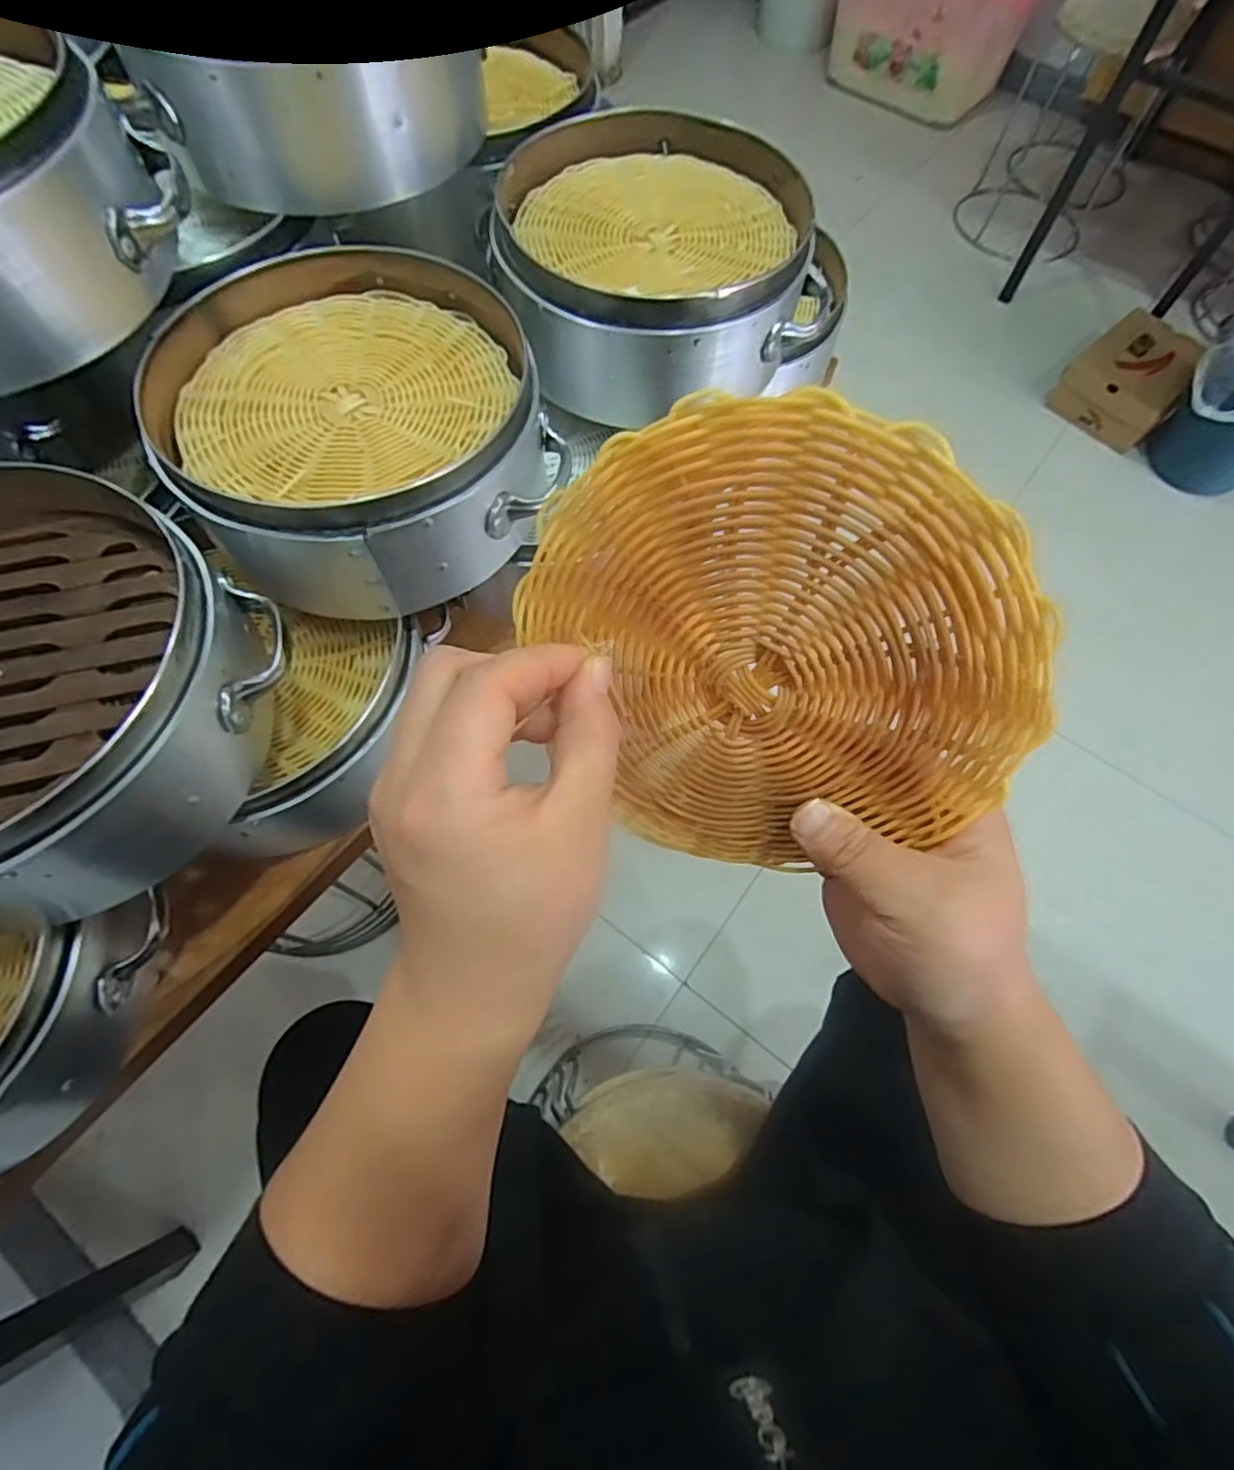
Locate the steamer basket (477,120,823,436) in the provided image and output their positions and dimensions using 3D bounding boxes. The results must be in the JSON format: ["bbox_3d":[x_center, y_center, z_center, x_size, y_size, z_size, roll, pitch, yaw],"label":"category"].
[{"bbox_3d":[0.023,-0.305,0.432,0.183,0.080,0.191,1,66,-2],"label":"steamer basket"}]

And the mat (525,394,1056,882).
[{"bbox_3d":[0.050,-0.024,0.218,0.149,0.158,0.011,-16,24,32],"label":"mat"}]

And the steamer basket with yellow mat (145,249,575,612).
[{"bbox_3d":[-0.143,-0.165,0.380,0.188,0.093,0.201,-29,70,-13],"label":"steamer basket with yellow mat"}]

